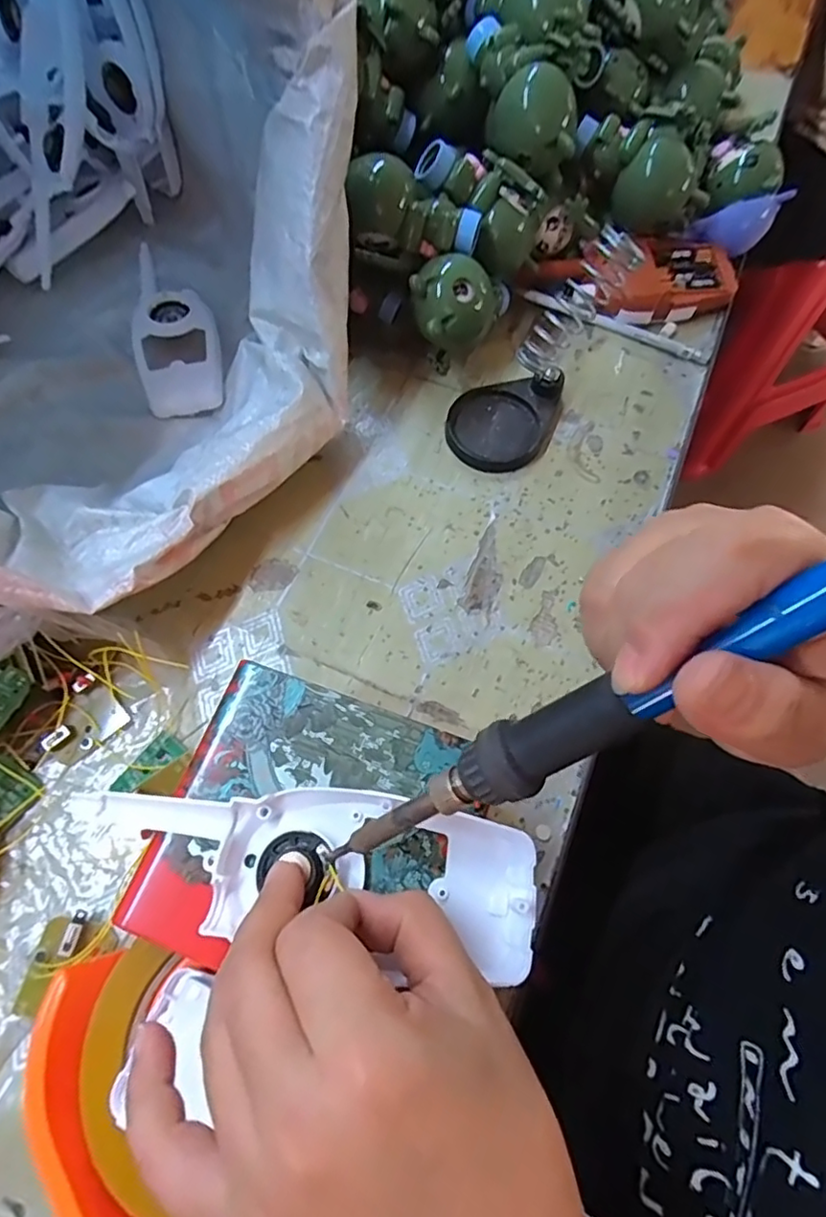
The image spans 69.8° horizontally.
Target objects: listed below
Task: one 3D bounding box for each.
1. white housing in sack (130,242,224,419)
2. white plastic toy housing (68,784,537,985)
[{"bbox_3d":[-0.173,-0.206,0.430,0.056,0.017,0.157,-12,68,-8],"label":"white housing in sack"},{"bbox_3d":[-0.039,0.089,0.214,0.163,0.015,0.053,11,67,2],"label":"white plastic toy housing"}]

